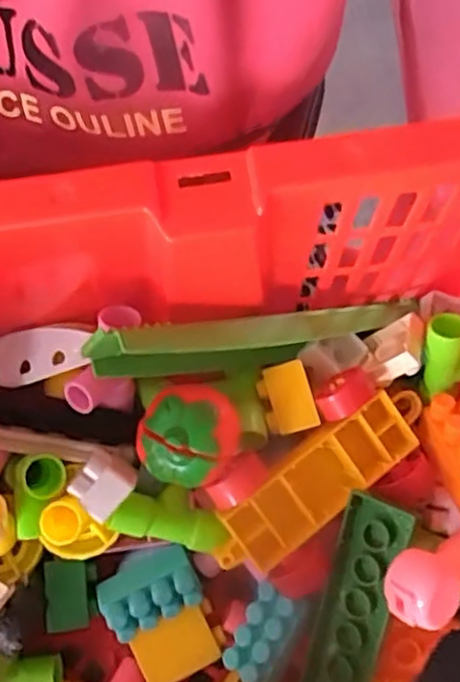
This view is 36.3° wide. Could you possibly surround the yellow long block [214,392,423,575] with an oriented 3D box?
[{"bbox_3d":[0.043,0.063,0.321,0.115,0.020,0.032,-37,82,-6],"label":"yellow long block"}]

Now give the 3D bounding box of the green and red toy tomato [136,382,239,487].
[{"bbox_3d":[-0.018,0.042,0.308,0.039,0.041,0.043,44,82,7],"label":"green and red toy tomato"}]

